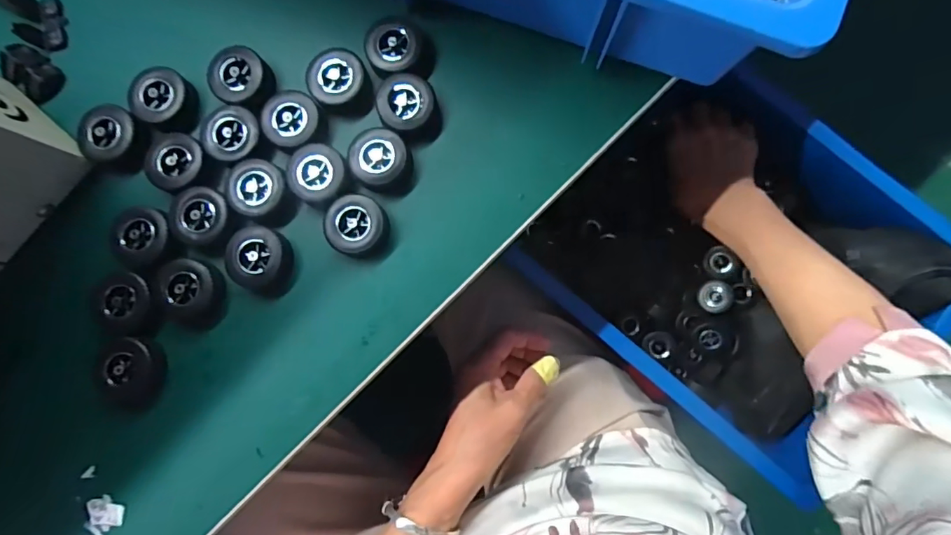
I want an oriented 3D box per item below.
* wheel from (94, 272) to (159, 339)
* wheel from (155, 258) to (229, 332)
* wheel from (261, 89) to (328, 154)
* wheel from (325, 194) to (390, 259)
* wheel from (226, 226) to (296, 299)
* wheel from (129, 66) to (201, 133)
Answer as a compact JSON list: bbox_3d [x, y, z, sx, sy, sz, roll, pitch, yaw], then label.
[{"bbox_3d":[-0.213,0.022,0.300,0.033,0.014,0.037,7,87,1],"label":"wheel"},{"bbox_3d":[-0.174,0.017,0.301,0.037,0.014,0.043,1,87,0],"label":"wheel"},{"bbox_3d":[-0.116,-0.093,0.314,0.035,0.018,0.037,0,87,0],"label":"wheel"},{"bbox_3d":[-0.073,-0.025,0.303,0.039,0.012,0.035,41,88,3],"label":"wheel"},{"bbox_3d":[-0.133,-0.004,0.303,0.041,0.017,0.038,0,87,0],"label":"wheel"},{"bbox_3d":[-0.197,-0.107,0.311,0.040,0.013,0.037,0,87,0],"label":"wheel"}]

